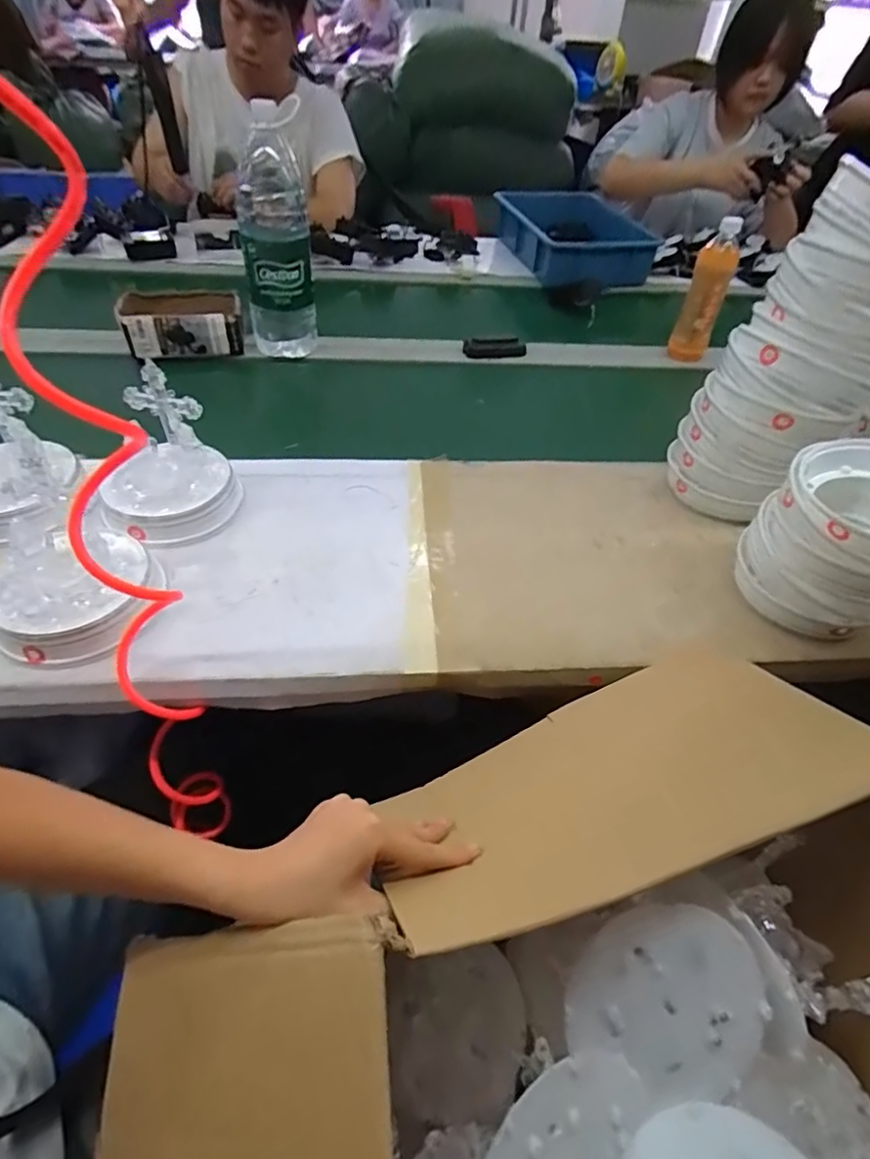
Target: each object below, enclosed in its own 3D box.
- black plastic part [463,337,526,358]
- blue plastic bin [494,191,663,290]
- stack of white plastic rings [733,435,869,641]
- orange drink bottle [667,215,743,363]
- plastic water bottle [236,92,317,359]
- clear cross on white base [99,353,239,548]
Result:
[{"bbox_3d":[0.105,-0.404,0.999,0.108,0.031,0.020,-7,49,-7],"label":"black plastic part"},{"bbox_3d":[0.314,-0.774,1.303,0.256,0.100,0.367,-12,49,-17],"label":"blue plastic bin"},{"bbox_3d":[0.413,-0.034,0.579,0.165,0.147,0.155,-20,52,-22],"label":"stack of white plastic rings"},{"bbox_3d":[0.459,-0.481,0.974,0.068,0.209,0.053,26,49,17],"label":"orange drink bottle"},{"bbox_3d":[-0.239,-0.501,0.863,0.107,0.320,0.083,19,50,14],"label":"plastic water bottle"},{"bbox_3d":[-0.301,-0.123,0.635,0.144,0.139,0.139,-21,52,-22],"label":"clear cross on white base"}]

